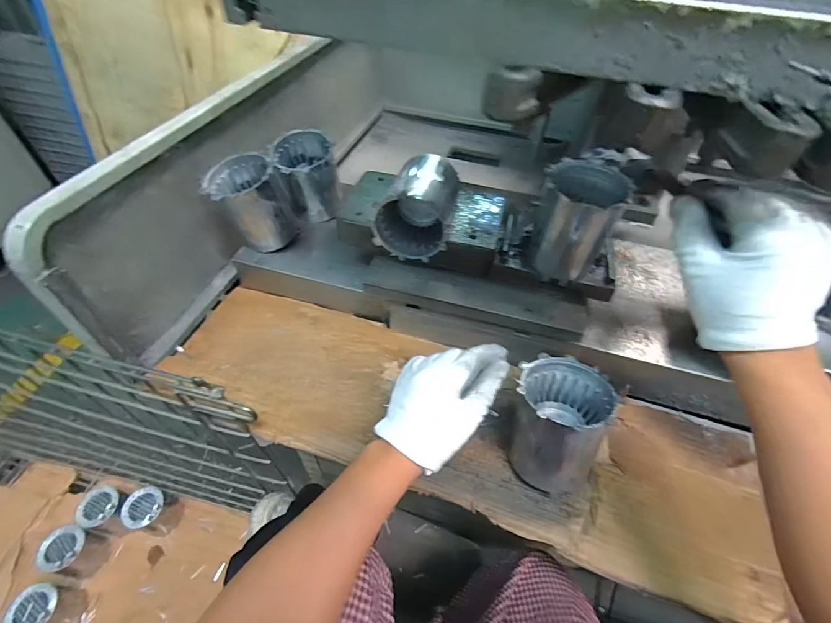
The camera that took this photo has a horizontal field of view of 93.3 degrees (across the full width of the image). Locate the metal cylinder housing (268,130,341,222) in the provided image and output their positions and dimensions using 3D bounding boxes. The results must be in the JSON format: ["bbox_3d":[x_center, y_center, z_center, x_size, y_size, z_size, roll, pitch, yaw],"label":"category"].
[{"bbox_3d":[-0.169,-0.209,0.625,0.092,0.115,0.089,-9,51,-11],"label":"metal cylinder housing"}]

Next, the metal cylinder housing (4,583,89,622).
[{"bbox_3d":[-0.767,0.626,0.819,0.087,0.109,0.089,1,50,-2],"label":"metal cylinder housing"}]

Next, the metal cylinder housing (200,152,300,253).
[{"bbox_3d":[-0.238,-0.157,0.581,0.109,0.113,0.088,-13,52,-14],"label":"metal cylinder housing"}]

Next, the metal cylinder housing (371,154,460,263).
[{"bbox_3d":[0.003,-0.141,0.519,0.094,0.087,0.113,10,50,5],"label":"metal cylinder housing"}]

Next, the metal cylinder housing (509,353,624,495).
[{"bbox_3d":[0.151,0.122,0.431,0.095,0.114,0.114,14,51,8],"label":"metal cylinder housing"}]

